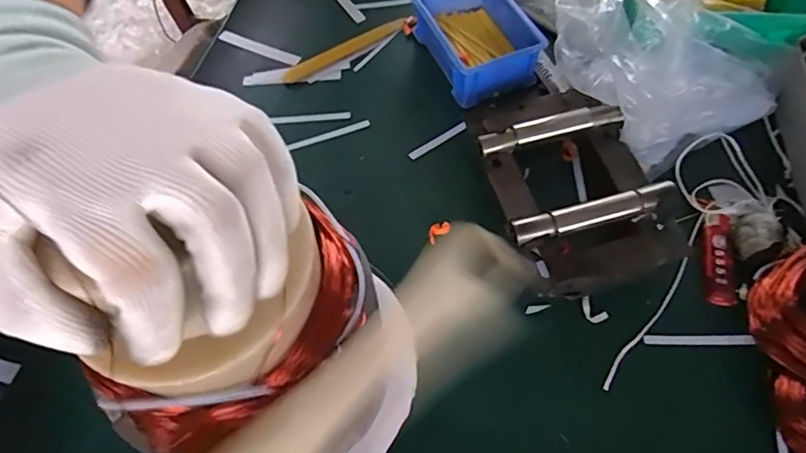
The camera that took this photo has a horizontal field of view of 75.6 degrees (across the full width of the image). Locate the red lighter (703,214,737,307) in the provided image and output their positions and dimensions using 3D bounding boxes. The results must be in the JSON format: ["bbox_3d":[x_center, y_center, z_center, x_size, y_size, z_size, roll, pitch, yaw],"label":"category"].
[{"bbox_3d":[0.268,0.027,0.441,0.023,0.009,0.083,10,61,10],"label":"red lighter"}]

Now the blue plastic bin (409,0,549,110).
[{"bbox_3d":[0.078,-0.212,0.573,0.100,0.052,0.152,-22,60,-9],"label":"blue plastic bin"}]

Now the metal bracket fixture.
[{"bbox_3d":[0.147,-0.047,0.472,0.141,0.050,0.211,-13,59,-3],"label":"metal bracket fixture"}]

